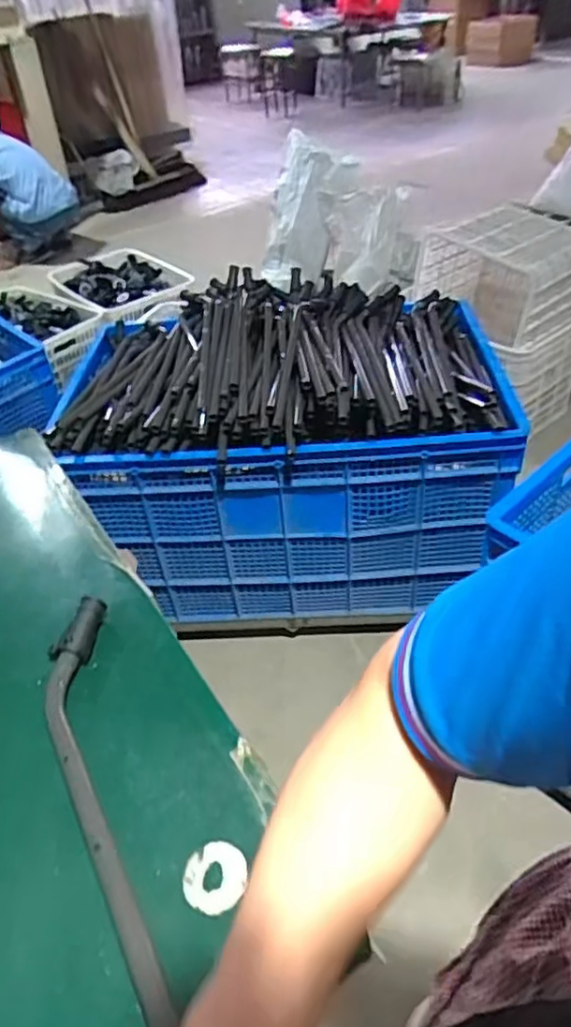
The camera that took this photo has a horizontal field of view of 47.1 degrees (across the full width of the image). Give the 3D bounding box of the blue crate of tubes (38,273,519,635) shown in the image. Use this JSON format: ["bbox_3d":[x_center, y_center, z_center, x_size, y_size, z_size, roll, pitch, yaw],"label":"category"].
[{"bbox_3d":[-0.022,-0.170,1.670,0.977,0.582,0.619,-3,40,3],"label":"blue crate of tubes"}]

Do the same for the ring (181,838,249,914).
[{"bbox_3d":[-0.050,0.259,0.470,0.044,0.004,0.047,-3,40,3],"label":"ring"}]

